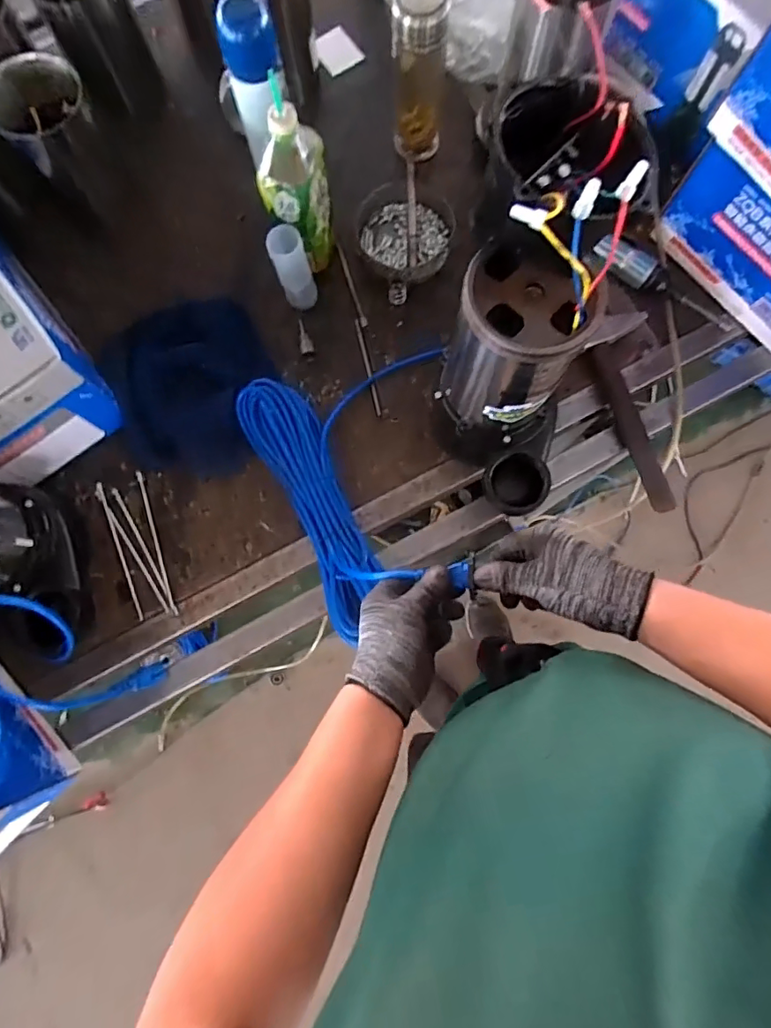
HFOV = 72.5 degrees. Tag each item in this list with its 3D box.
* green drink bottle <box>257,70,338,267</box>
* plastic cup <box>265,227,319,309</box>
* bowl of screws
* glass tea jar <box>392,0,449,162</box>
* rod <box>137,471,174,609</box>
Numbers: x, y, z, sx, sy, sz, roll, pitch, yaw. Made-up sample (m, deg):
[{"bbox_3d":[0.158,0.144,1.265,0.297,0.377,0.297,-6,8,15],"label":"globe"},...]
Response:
[{"bbox_3d":[-0.111,-0.404,0.666,0.086,0.207,0.084,-12,79,-2],"label":"green drink bottle"},{"bbox_3d":[-0.122,-0.327,0.705,0.045,0.112,0.045,0,79,0],"label":"plastic cup"},{"bbox_3d":[0.031,-0.410,0.761,0.137,0.042,0.151,-31,81,-5],"label":"bowl of screws"},{"bbox_3d":[0.043,-0.583,0.707,0.066,0.202,0.066,0,79,0],"label":"glass tea jar"},{"bbox_3d":[-0.304,0.032,0.695,0.007,0.005,0.189,-18,80,-3],"label":"rod"}]

